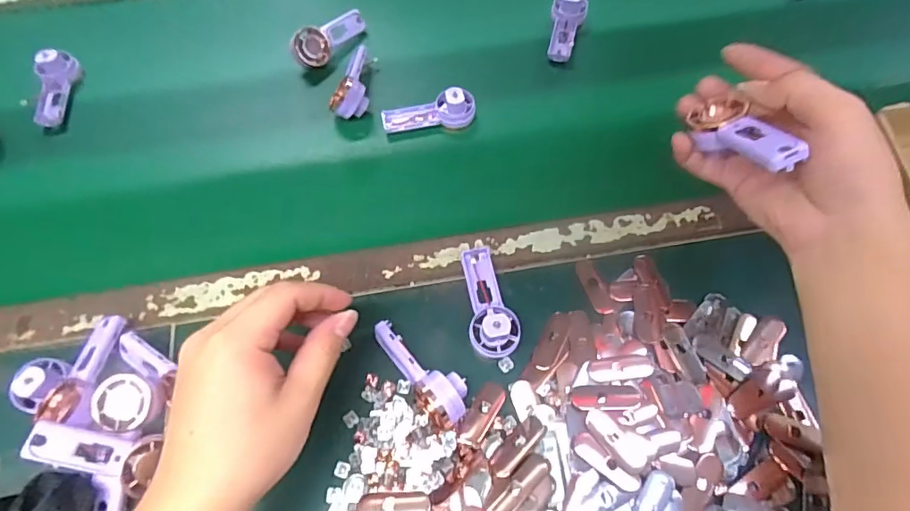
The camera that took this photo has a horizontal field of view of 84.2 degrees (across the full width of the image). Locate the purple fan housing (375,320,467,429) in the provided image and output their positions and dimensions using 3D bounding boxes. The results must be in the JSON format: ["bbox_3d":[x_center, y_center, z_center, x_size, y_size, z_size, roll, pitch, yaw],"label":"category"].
[{"bbox_3d":[-0.028,0.088,0.380,0.093,0.033,0.034,40,72,18],"label":"purple fan housing"}]

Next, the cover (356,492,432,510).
[{"bbox_3d":[-0.043,0.176,0.352,0.051,0.004,0.019,0,65,1],"label":"cover"}]

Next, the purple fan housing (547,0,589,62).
[{"bbox_3d":[0.121,-0.253,0.551,0.038,0.030,0.078,14,66,8],"label":"purple fan housing"}]

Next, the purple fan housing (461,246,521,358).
[{"bbox_3d":[0.029,0.033,0.412,0.039,0.030,0.097,-5,65,-1],"label":"purple fan housing"}]

